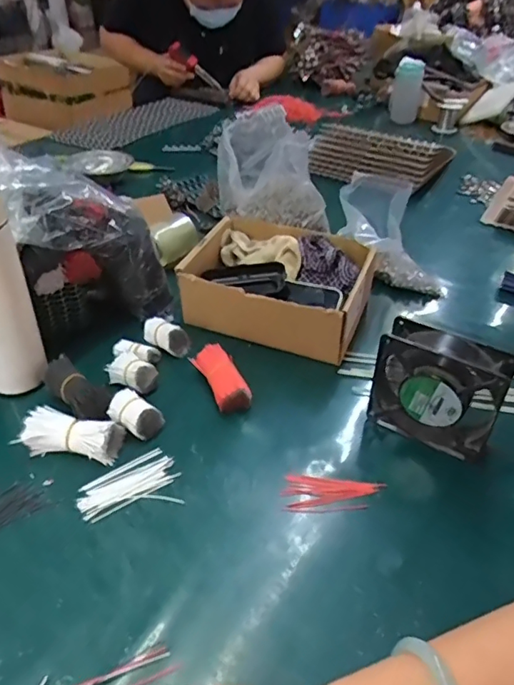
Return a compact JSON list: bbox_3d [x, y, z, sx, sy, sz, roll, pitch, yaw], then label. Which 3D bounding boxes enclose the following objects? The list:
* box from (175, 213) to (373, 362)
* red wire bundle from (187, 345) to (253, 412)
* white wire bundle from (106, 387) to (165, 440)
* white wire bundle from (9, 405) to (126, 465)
[{"bbox_3d":[0.027,-0.079,0.698,0.222,0.082,0.174,16,39,15],"label":"box"},{"bbox_3d":[-0.038,0.040,0.602,0.043,0.026,0.090,-16,42,-25],"label":"red wire bundle"},{"bbox_3d":[-0.129,0.076,0.554,0.057,0.026,0.032,24,41,23],"label":"white wire bundle"},{"bbox_3d":[-0.186,0.091,0.529,0.097,0.032,0.038,7,37,3],"label":"white wire bundle"}]

